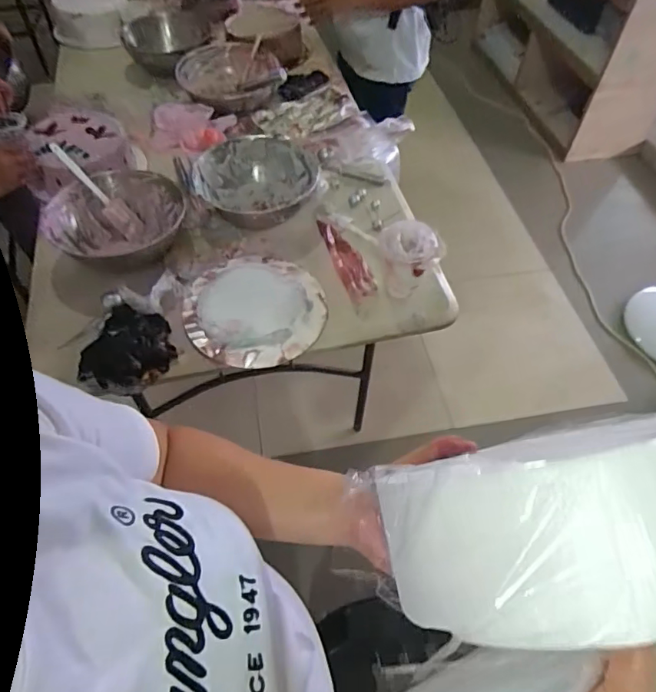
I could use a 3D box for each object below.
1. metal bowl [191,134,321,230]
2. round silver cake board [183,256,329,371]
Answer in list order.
[{"bbox_3d":[-0.141,-0.334,1.013,0.227,0.077,0.220,1,54,-1],"label":"metal bowl"},{"bbox_3d":[-0.127,-0.069,0.886,0.237,0.018,0.240,1,54,-1],"label":"round silver cake board"}]

